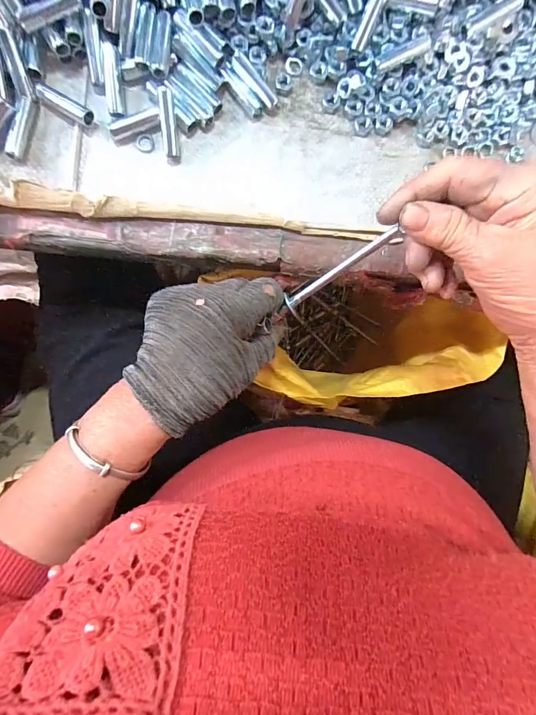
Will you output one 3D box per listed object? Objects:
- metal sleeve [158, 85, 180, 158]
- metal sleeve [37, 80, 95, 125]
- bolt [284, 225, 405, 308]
[{"bbox_3d":[-0.073,-0.173,0.282,0.010,0.008,0.044,-6,115,-6],"label":"metal sleeve"},{"bbox_3d":[-0.148,-0.186,0.281,0.044,0.007,0.012,29,87,-5],"label":"metal sleeve"},{"bbox_3d":[0.051,-0.060,0.262,0.087,0.011,0.010,-33,93,28],"label":"bolt"}]

